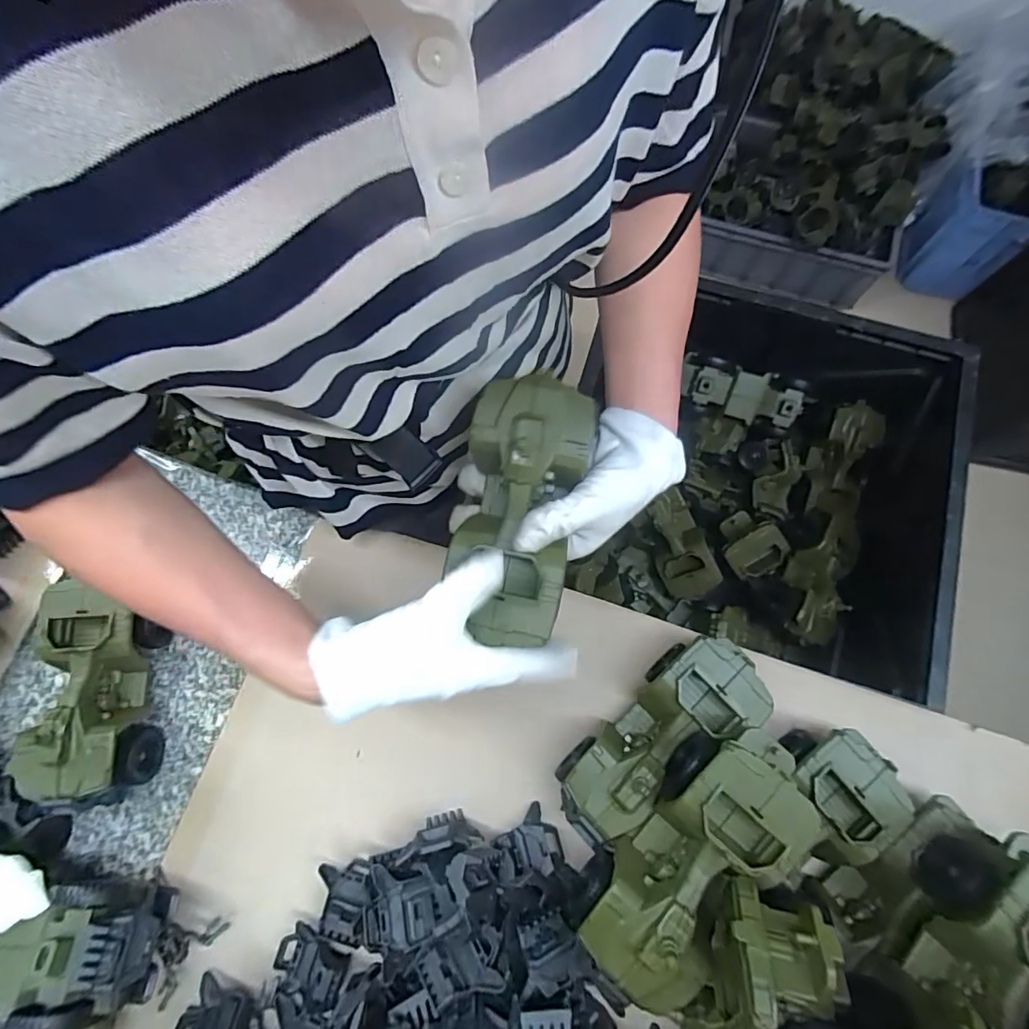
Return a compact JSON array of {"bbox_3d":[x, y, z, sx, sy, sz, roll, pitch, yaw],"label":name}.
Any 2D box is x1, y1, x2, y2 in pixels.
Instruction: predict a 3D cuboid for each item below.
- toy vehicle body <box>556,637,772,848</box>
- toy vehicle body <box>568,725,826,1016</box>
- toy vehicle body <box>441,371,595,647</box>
[{"bbox_3d":[0.114,0.180,0.440,0.182,0.083,0.073,-35,77,-8],"label":"toy vehicle body"},{"bbox_3d":[0.125,0.236,0.365,0.087,0.068,0.182,43,79,12],"label":"toy vehicle body"},{"bbox_3d":[0.002,-0.002,0.359,0.084,0.059,0.174,6,92,3],"label":"toy vehicle body"}]

